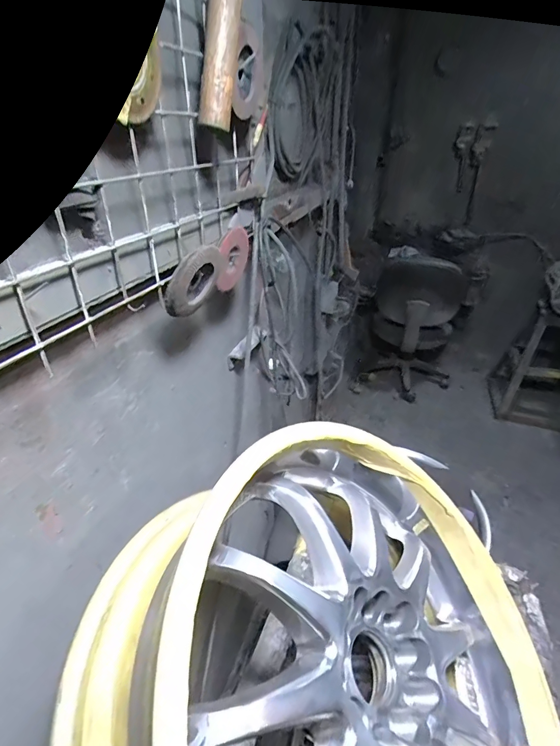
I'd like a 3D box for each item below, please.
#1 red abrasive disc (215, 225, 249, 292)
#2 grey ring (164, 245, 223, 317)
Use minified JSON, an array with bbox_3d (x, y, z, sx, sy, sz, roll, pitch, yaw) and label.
[{"bbox_3d":[-0.070,-0.164,0.597,0.011,0.081,0.092,19,69,20],"label":"red abrasive disc"},{"bbox_3d":[-0.103,-0.112,0.496,0.013,0.087,0.099,31,76,17],"label":"grey ring"}]

